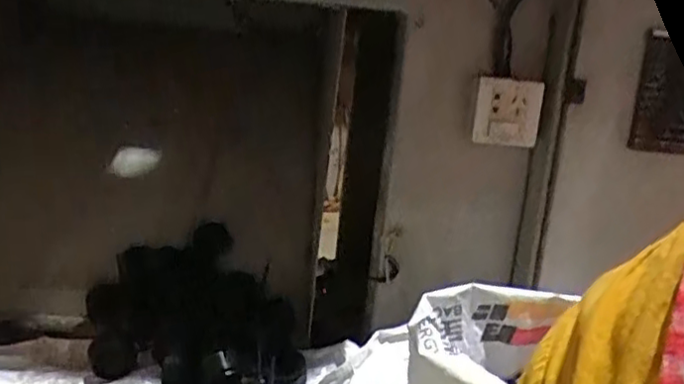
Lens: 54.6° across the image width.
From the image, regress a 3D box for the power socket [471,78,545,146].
[{"bbox_3d":[0.214,-0.103,0.852,0.087,0.085,0.010,4,10,-14],"label":"power socket"}]

